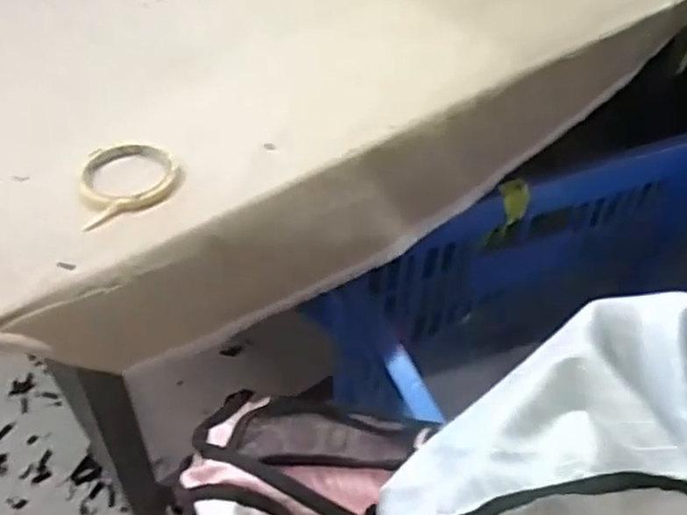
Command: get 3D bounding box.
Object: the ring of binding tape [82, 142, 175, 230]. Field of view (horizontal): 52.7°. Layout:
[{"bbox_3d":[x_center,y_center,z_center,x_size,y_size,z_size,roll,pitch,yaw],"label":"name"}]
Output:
[{"bbox_3d":[-0.202,-0.069,0.636,0.101,0.022,0.078,-30,55,-27],"label":"ring of binding tape"}]

